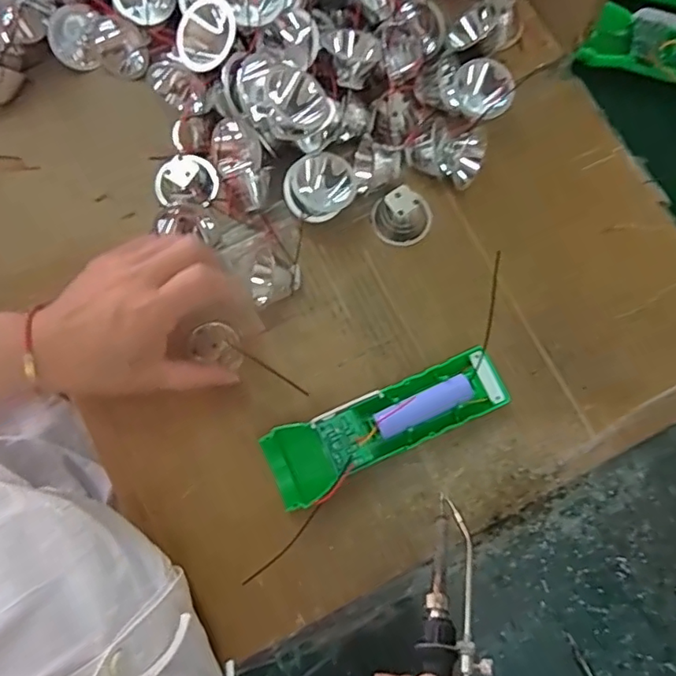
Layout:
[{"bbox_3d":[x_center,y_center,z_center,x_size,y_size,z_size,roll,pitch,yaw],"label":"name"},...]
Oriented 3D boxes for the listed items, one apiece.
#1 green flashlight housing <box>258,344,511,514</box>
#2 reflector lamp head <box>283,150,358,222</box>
[{"bbox_3d":[0.032,0.058,0.361,0.157,0.028,0.049,-21,77,-4],"label":"green flashlight housing"},{"bbox_3d":[-0.012,-0.100,0.374,0.046,0.022,0.044,-3,113,-7],"label":"reflector lamp head"}]

